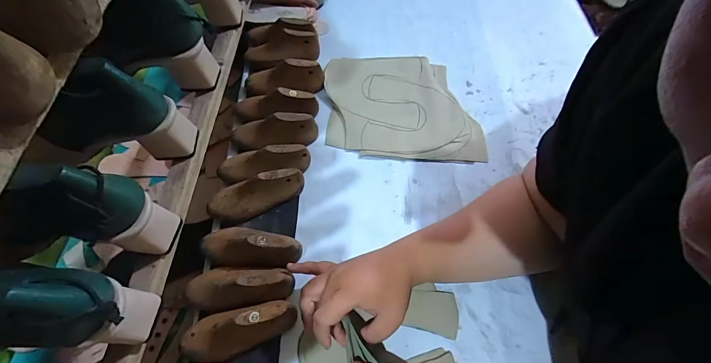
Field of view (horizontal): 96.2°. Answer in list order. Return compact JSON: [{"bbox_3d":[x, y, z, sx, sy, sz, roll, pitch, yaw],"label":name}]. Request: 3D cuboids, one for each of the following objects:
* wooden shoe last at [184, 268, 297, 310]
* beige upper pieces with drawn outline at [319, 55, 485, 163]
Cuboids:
[{"bbox_3d":[-0.144,0.128,0.393,0.132,0.048,0.048,-2,64,-3],"label":"wooden shoe last"},{"bbox_3d":[0.079,-0.133,0.550,0.253,0.010,0.214,1,64,-2],"label":"beige upper pieces with drawn outline"}]

